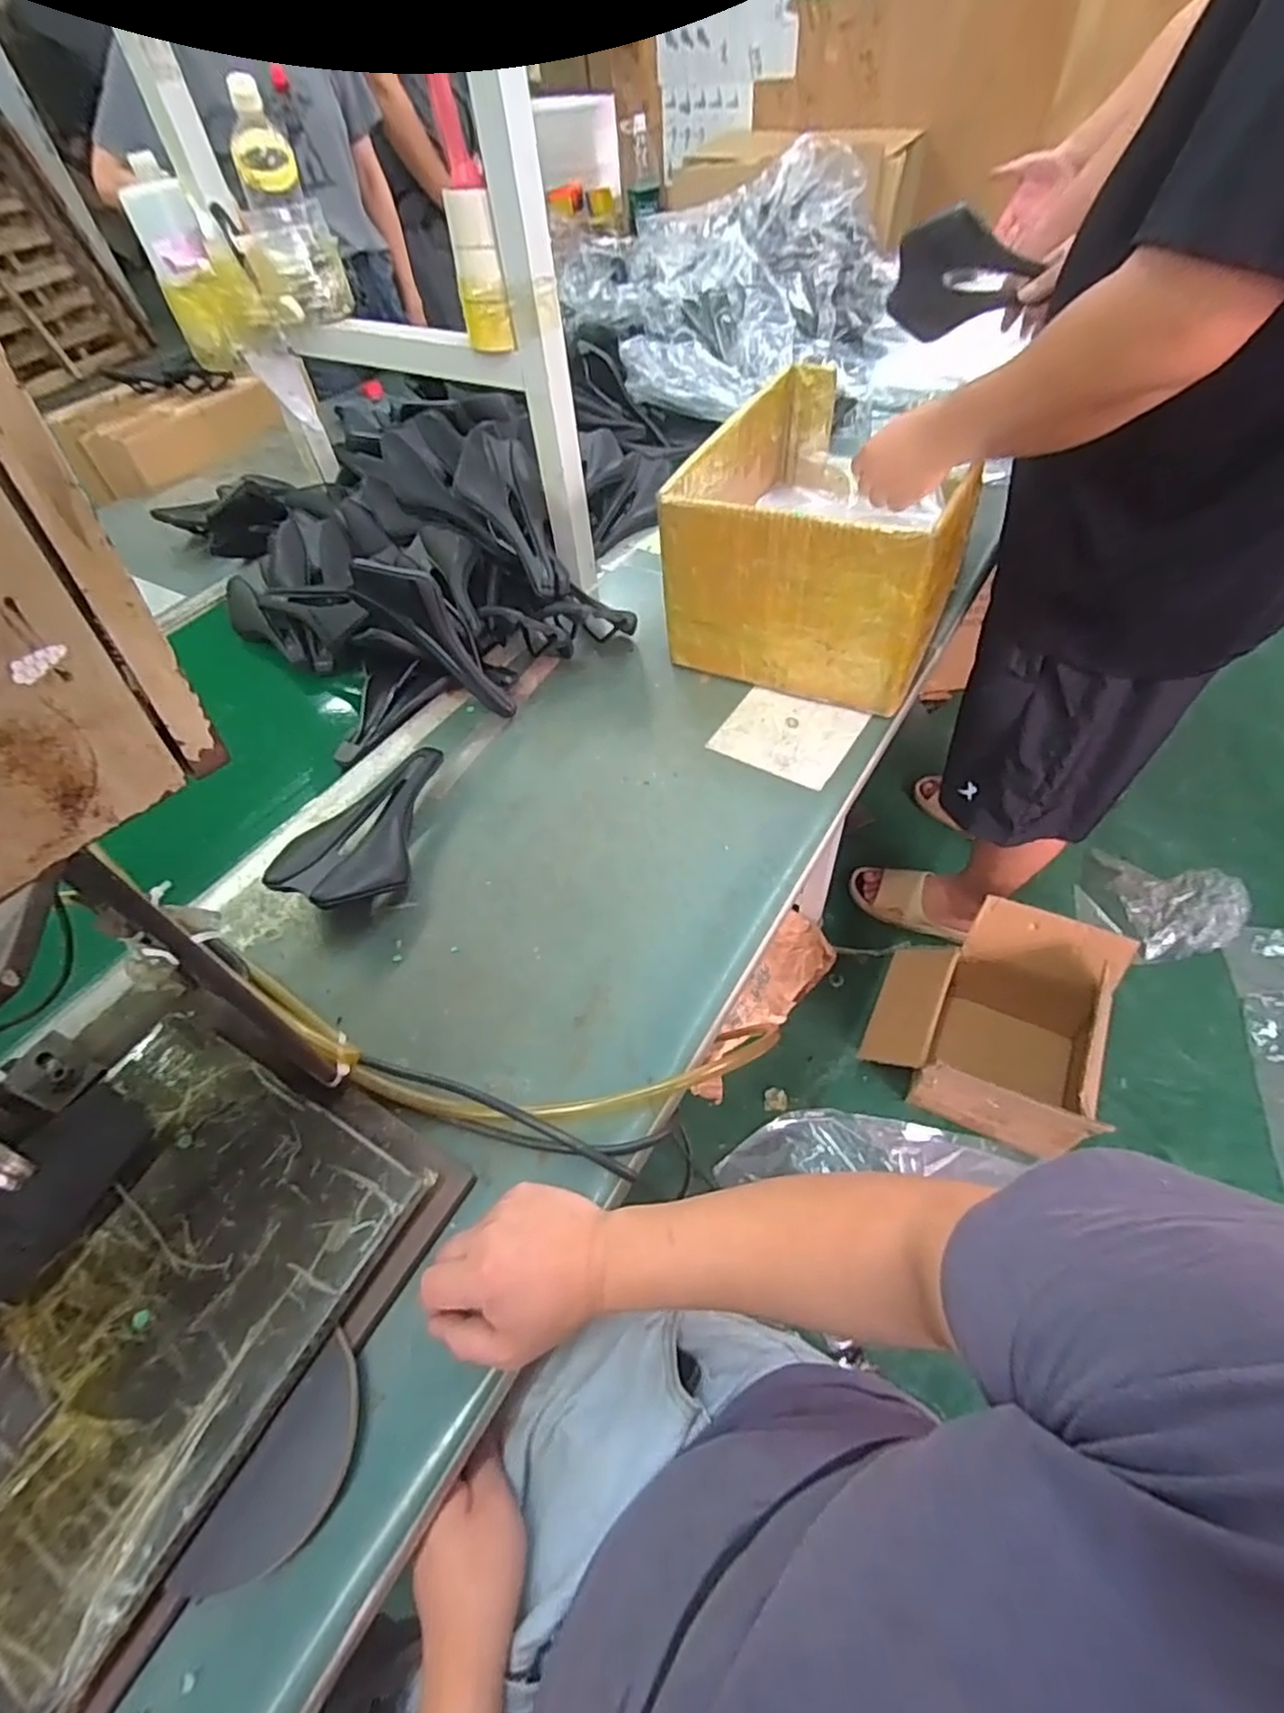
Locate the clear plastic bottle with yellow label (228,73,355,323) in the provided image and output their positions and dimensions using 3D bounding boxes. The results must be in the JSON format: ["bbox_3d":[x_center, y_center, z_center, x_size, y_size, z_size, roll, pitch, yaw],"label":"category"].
[{"bbox_3d":[-0.458,-0.816,0.855,0.104,0.212,0.089,-22,53,-11],"label":"clear plastic bottle with yellow label"}]

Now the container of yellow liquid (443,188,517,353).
[{"bbox_3d":[-0.181,-0.648,0.755,0.050,0.134,0.050,-14,52,-5],"label":"container of yellow liquid"}]

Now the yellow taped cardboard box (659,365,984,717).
[{"bbox_3d":[0.249,-0.423,0.867,0.302,0.212,0.422,19,56,19],"label":"yellow taped cardboard box"}]

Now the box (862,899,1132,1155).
[{"bbox_3d":[0.595,0.280,1.171,0.342,0.265,0.322,21,57,20],"label":"box"}]

